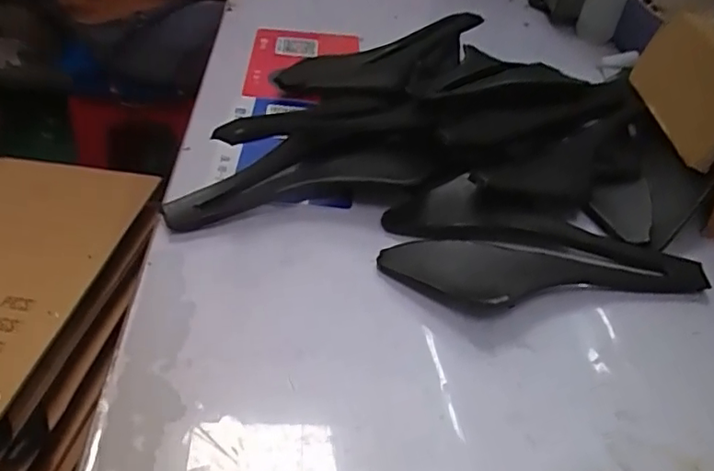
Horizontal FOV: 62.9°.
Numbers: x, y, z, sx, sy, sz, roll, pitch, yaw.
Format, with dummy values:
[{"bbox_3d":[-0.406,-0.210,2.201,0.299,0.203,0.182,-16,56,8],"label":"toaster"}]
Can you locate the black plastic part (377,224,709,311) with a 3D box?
[{"bbox_3d":[0.137,0.017,0.425,0.227,0.025,0.078,-5,43,-12],"label":"black plastic part"}]

